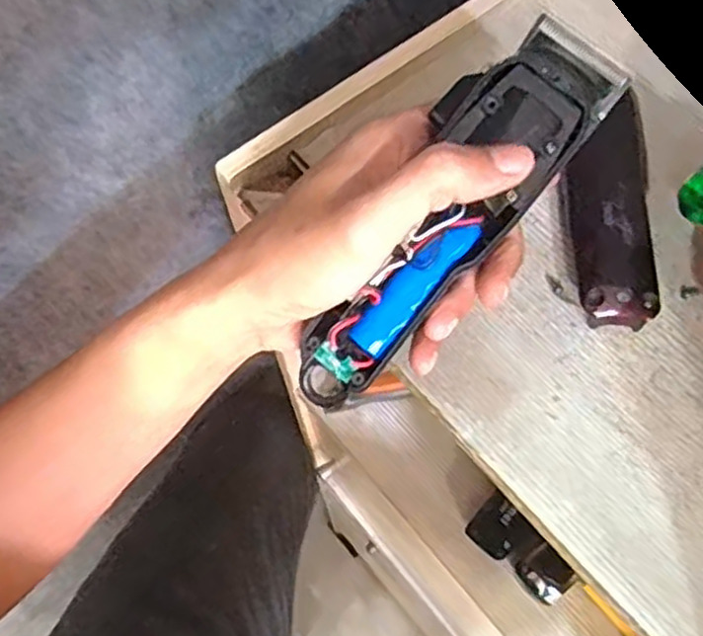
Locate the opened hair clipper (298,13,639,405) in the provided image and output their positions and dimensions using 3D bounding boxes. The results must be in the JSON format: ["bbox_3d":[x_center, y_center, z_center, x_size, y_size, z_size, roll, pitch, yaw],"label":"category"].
[{"bbox_3d":[0.037,-0.038,0.300,0.048,0.028,0.176,41,99,20],"label":"opened hair clipper"}]

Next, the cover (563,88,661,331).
[{"bbox_3d":[0.122,-0.051,0.347,0.039,0.021,0.116,4,62,4],"label":"cover"}]

